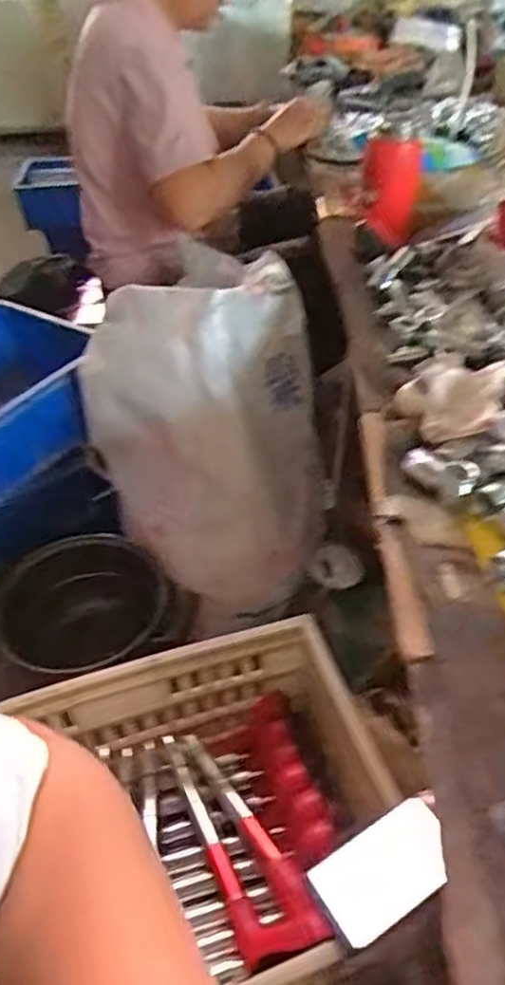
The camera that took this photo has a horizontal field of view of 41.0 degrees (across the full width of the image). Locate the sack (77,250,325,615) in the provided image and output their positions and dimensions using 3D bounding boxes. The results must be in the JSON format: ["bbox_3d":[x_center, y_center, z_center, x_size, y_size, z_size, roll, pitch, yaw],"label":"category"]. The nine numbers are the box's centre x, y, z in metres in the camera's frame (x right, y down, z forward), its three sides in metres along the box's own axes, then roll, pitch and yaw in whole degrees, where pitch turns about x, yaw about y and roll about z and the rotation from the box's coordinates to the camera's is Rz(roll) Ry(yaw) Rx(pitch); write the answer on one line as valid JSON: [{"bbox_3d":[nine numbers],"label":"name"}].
[{"bbox_3d":[-0.063,-0.085,1.014,0.327,0.431,0.298,-12,43,-12],"label":"sack"}]

